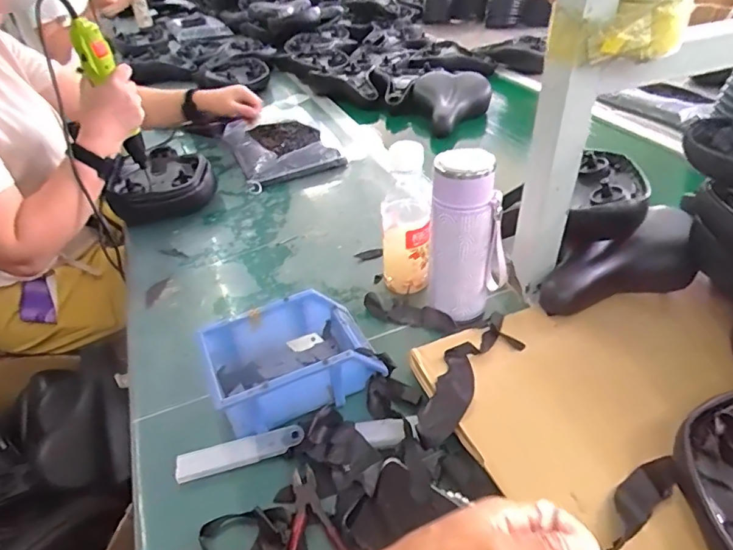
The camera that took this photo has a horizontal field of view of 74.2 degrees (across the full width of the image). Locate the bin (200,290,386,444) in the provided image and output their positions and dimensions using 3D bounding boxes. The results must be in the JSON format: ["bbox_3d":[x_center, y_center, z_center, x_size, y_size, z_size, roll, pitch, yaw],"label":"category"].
[{"bbox_3d":[-0.081,0.095,0.546,0.167,0.084,0.117,-19,42,-18],"label":"bin"}]

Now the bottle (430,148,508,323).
[{"bbox_3d":[0.116,-0.044,0.571,0.082,0.193,0.069,-12,40,-10],"label":"bottle"}]

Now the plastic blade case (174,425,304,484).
[{"bbox_3d":[-0.126,0.178,0.486,0.125,0.010,0.026,-11,40,-9],"label":"plastic blade case"}]

